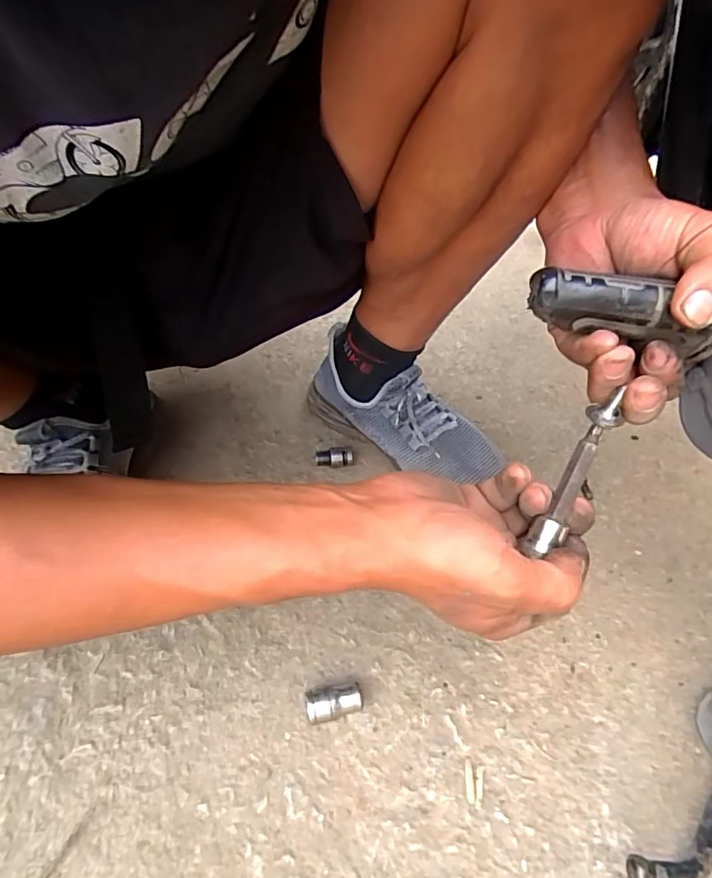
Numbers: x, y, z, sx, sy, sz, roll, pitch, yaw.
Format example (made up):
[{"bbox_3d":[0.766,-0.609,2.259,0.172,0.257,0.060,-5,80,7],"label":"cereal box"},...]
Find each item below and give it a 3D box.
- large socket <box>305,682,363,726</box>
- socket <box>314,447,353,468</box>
[{"bbox_3d":[-0.015,0.187,0.351,0.039,0.023,0.019,-8,43,-11],"label":"large socket"},{"bbox_3d":[-0.025,0.021,0.539,0.040,0.022,0.018,2,42,0],"label":"socket"}]

